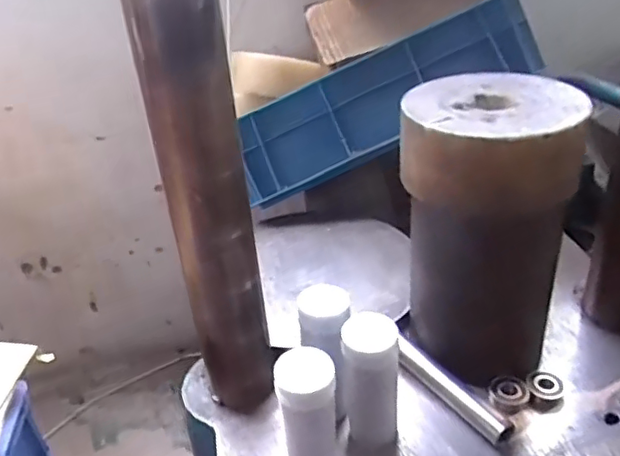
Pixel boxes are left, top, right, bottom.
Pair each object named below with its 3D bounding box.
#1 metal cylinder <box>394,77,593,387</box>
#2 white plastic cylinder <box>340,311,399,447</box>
[{"bbox_3d":[0.159,0.009,0.549,0.141,0.258,0.135,5,32,16],"label":"metal cylinder"},{"bbox_3d":[0.051,0.130,0.494,0.042,0.121,0.043,2,32,11],"label":"white plastic cylinder"}]

